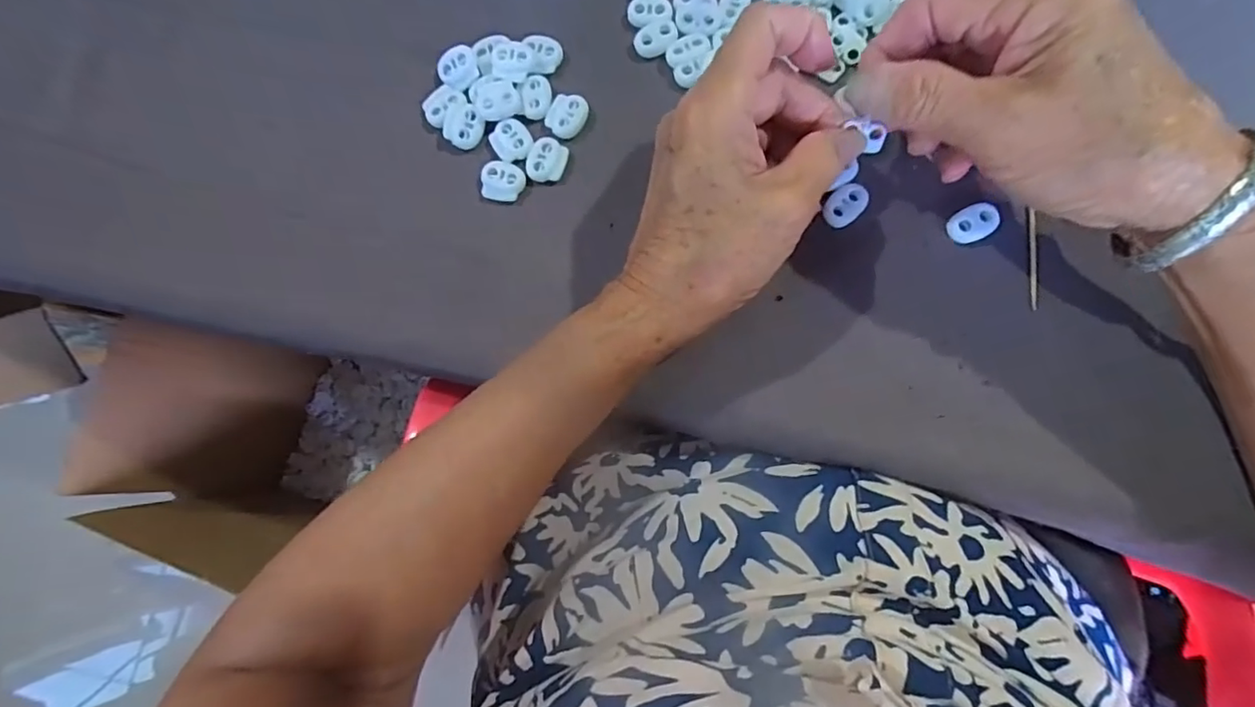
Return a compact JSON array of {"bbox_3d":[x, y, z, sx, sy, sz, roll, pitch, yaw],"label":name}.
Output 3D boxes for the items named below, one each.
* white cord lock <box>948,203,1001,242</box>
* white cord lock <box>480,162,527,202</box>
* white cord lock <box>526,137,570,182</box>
[{"bbox_3d":[0.157,-0.059,0.260,0.021,0.005,0.016,-17,80,3],"label":"white cord lock"},{"bbox_3d":[-0.062,-0.086,0.285,0.022,0.004,0.019,9,82,7],"label":"white cord lock"},{"bbox_3d":[-0.041,-0.096,0.284,0.019,0.004,0.022,22,84,8],"label":"white cord lock"}]

